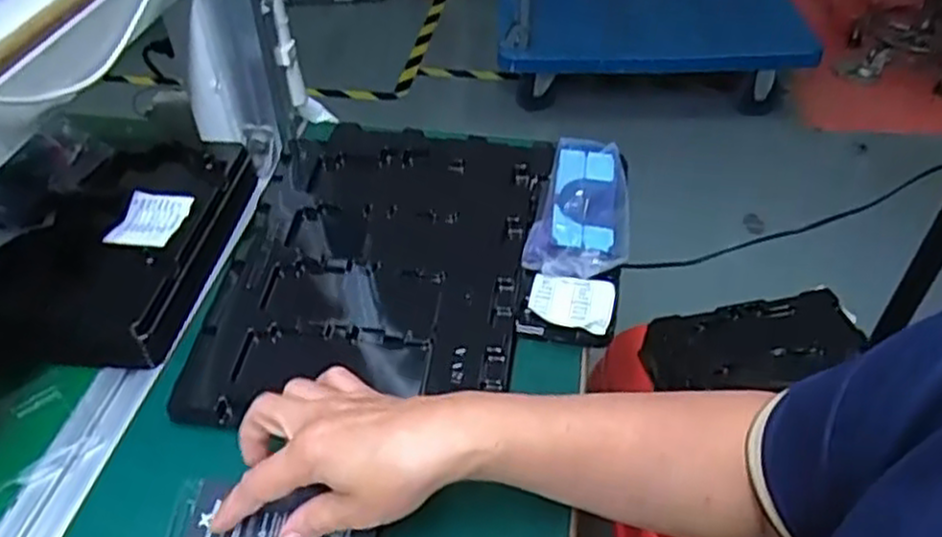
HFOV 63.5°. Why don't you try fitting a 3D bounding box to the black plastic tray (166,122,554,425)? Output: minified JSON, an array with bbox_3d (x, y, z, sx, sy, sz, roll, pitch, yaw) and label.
[{"bbox_3d":[-0.065,-0.015,0.602,0.222,0.032,0.328,9,48,6],"label":"black plastic tray"}]

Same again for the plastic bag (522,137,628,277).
[{"bbox_3d":[0.091,-0.049,0.609,0.075,0.038,0.132,9,43,11],"label":"plastic bag"}]

